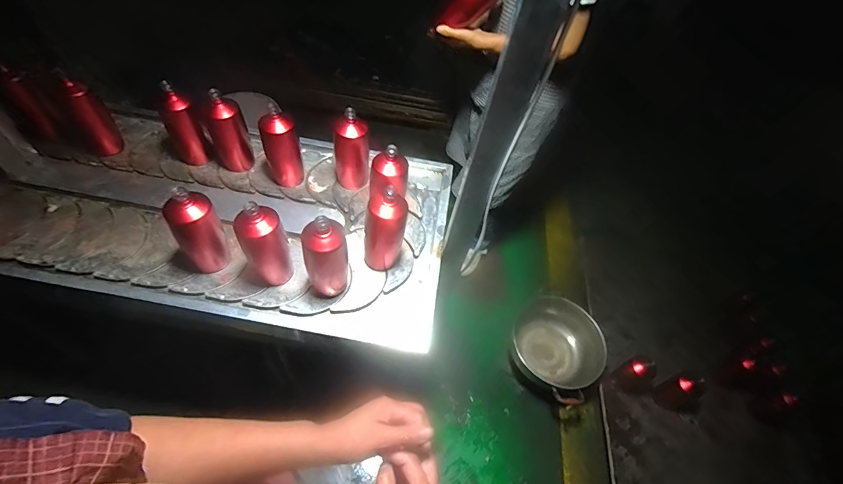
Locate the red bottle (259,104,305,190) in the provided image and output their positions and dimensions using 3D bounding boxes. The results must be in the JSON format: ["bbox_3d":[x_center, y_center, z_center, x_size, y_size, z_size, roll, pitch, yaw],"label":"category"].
[{"bbox_3d":[-0.337,-0.229,0.937,0.086,0.196,0.065,-17,53,-16],"label":"red bottle"}]

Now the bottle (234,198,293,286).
[{"bbox_3d":[-0.313,-0.007,0.767,0.087,0.193,0.087,-25,56,-21],"label":"bottle"}]

